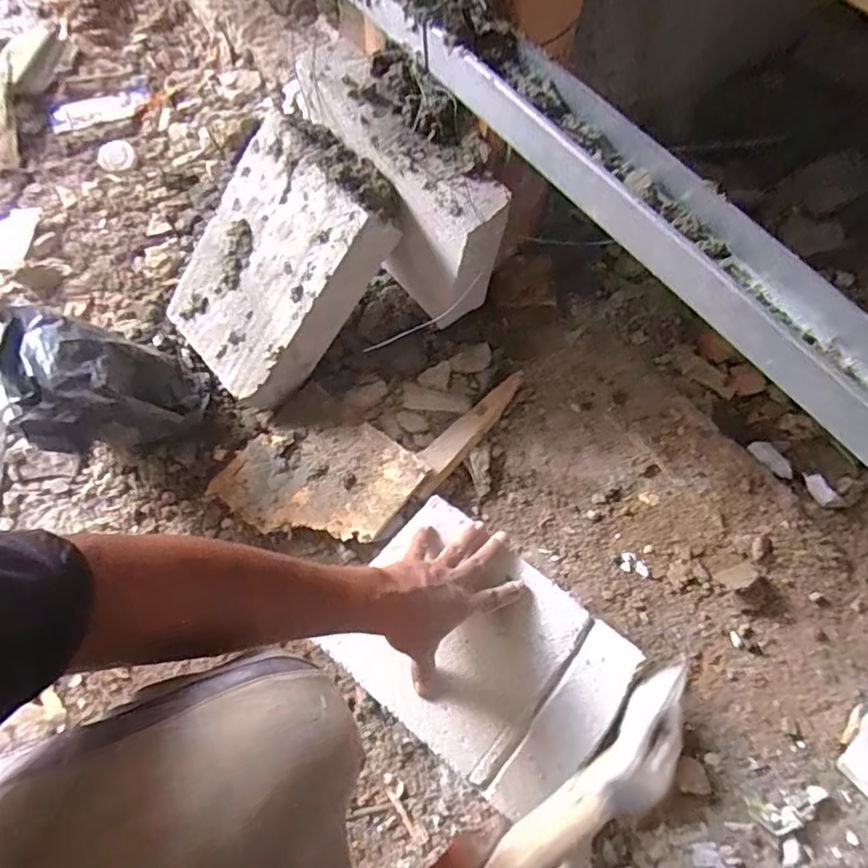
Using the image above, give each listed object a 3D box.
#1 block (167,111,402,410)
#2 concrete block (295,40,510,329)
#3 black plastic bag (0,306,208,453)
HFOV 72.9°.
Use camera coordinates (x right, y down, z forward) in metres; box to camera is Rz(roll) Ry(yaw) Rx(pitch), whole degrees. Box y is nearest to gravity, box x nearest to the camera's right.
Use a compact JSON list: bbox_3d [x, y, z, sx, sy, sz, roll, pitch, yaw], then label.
[{"bbox_3d":[-0.193,-0.210,0.730,0.203,0.072,0.318,45,112,16],"label":"block"},{"bbox_3d":[-0.047,-0.291,0.732,0.093,0.229,0.300,-36,73,-17],"label":"concrete block"},{"bbox_3d":[-0.373,-0.047,0.675,0.154,0.188,0.165,38,70,12],"label":"black plastic bag"}]

